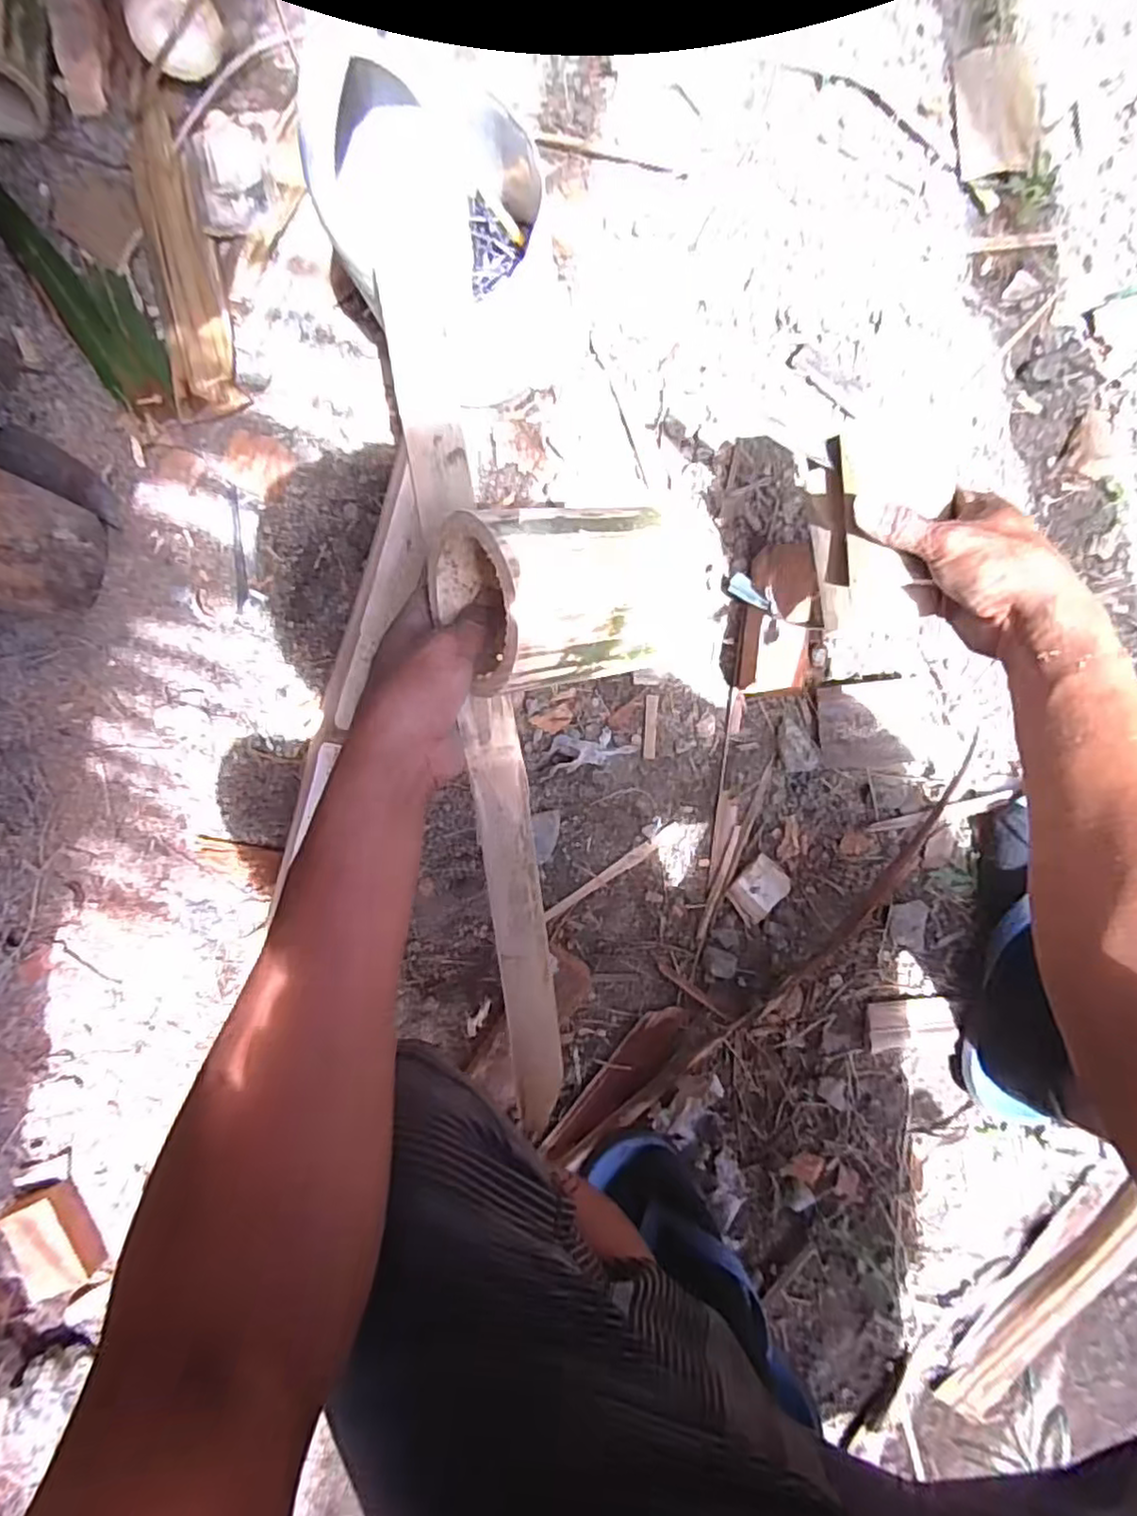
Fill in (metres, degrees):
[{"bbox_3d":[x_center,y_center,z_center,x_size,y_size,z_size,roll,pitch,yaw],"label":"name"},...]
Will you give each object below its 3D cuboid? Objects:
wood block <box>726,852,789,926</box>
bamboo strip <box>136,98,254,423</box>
[{"bbox_3d":[0.164,0.113,0.570,0.039,0.007,0.051,43,93,5],"label":"wood block"},{"bbox_3d":[-0.365,-0.475,0.637,0.062,0.029,0.319,-13,88,5],"label":"bamboo strip"}]

